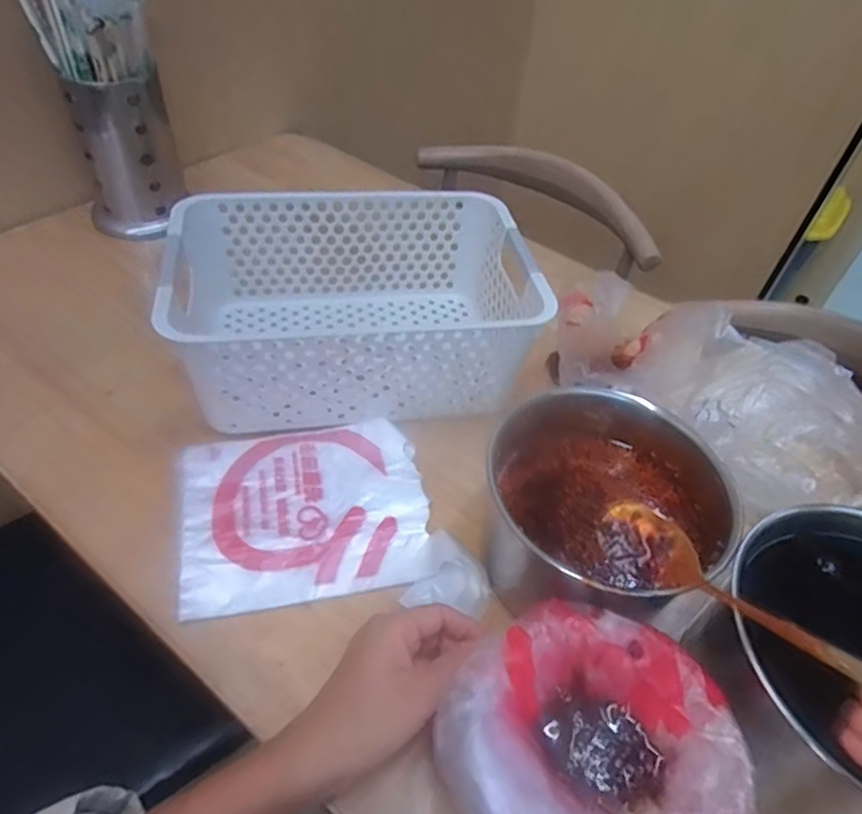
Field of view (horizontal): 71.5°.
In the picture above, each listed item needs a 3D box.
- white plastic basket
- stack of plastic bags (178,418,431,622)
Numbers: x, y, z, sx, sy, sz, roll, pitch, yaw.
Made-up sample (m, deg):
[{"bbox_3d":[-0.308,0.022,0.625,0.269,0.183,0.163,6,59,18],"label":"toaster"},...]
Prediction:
[{"bbox_3d":[-0.068,-0.093,0.542,0.305,0.112,0.210,-2,48,-8],"label":"white plastic basket"},{"bbox_3d":[-0.095,0.078,0.460,0.179,0.008,0.143,-7,48,-12],"label":"stack of plastic bags"}]

